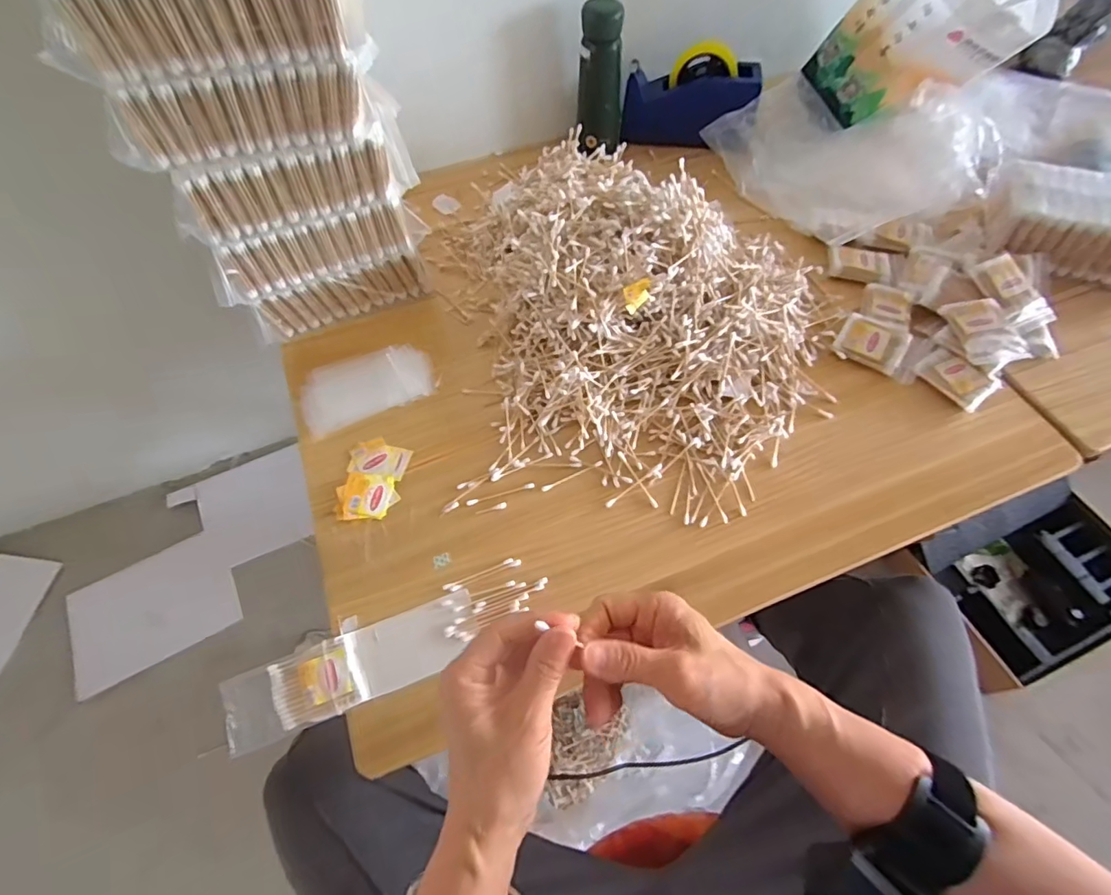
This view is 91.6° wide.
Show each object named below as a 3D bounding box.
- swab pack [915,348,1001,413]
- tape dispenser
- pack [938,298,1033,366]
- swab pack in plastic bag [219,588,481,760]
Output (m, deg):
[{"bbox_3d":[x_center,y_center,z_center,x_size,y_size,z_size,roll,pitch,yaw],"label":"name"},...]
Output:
[{"bbox_3d":[0.454,-0.081,0.610,0.059,0.015,0.072,-36,64,-17],"label":"swab pack"},{"bbox_3d":[0.200,-0.527,0.816,0.194,0.108,0.076,1,60,3],"label":"tape dispenser"},{"bbox_3d":[0.492,-0.136,0.618,0.063,0.017,0.091,-13,61,11],"label":"pack"},{"bbox_3d":[-0.181,0.200,0.494,0.227,0.019,0.064,-21,65,-7],"label":"swab pack in plastic bag"}]

